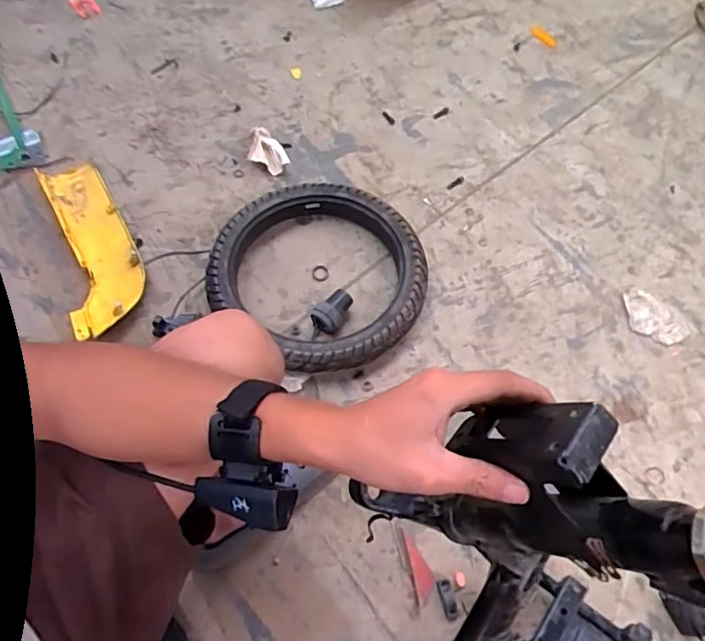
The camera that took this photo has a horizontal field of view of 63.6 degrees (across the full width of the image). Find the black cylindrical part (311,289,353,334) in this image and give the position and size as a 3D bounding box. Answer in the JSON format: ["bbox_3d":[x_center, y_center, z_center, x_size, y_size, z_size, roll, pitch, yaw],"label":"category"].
[{"bbox_3d":[-0.029,-0.013,0.958,0.072,0.053,0.047,-41,72,-18],"label":"black cylindrical part"}]

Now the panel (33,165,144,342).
[{"bbox_3d":[-0.456,-0.138,1.003,0.122,0.034,0.367,-20,67,-11],"label":"panel"}]

